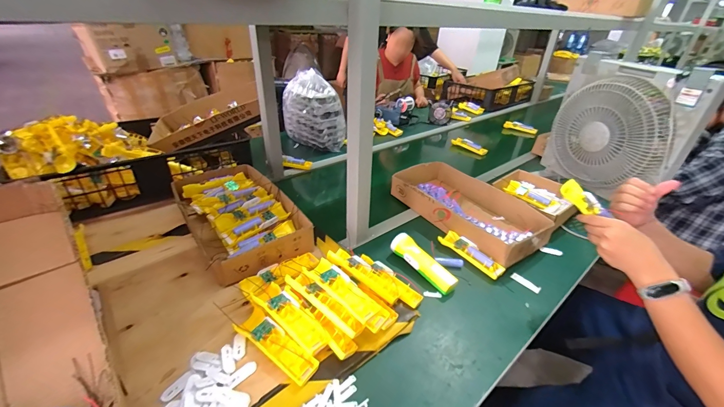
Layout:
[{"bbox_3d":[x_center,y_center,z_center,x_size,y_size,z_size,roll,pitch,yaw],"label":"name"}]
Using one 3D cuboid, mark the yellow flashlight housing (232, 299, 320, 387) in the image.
[{"bbox_3d":[-0.144,0.233,0.512,0.164,0.026,0.051,23,37,28],"label":"yellow flashlight housing"}]

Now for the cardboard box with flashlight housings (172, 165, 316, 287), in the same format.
[{"bbox_3d":[-0.319,0.016,0.790,0.220,0.072,0.434,-20,39,-32],"label":"cardboard box with flashlight housings"}]

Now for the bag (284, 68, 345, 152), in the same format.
[{"bbox_3d":[-0.198,-0.373,1.253,0.253,0.265,0.120,29,40,35],"label":"bag"}]

